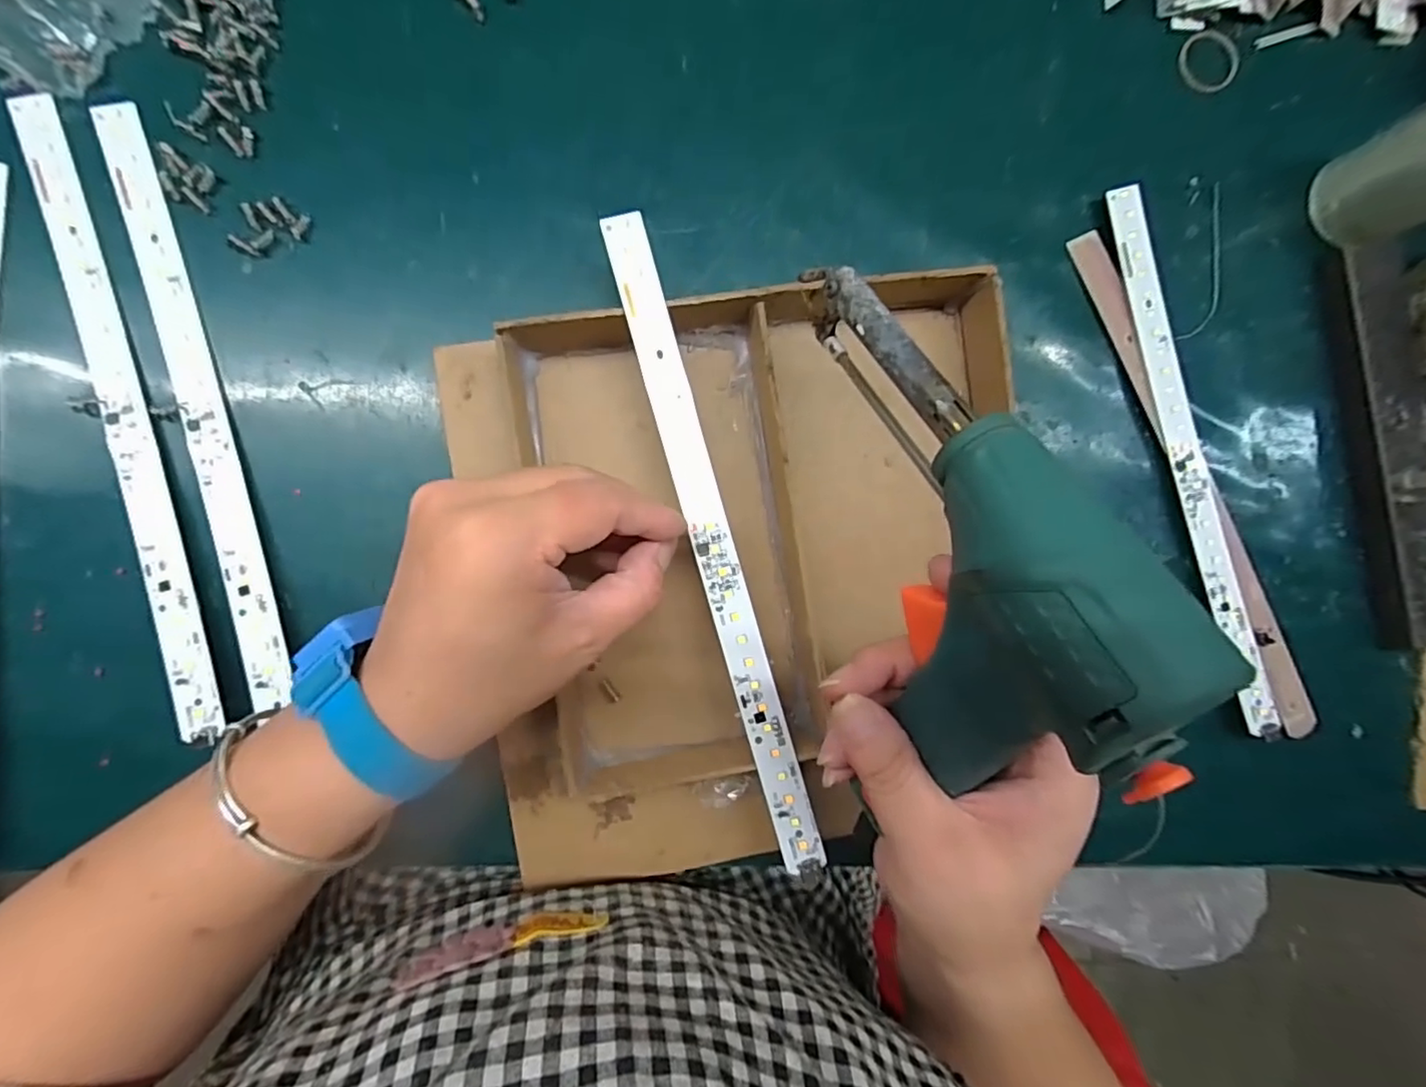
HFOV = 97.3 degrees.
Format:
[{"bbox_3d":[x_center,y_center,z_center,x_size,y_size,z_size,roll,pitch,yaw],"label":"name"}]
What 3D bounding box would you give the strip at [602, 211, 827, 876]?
[{"bbox_3d":[0.001,0.002,0.265,0.017,0.006,0.280,-16,91,-6],"label":"strip"}]

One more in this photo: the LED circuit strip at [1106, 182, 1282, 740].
[{"bbox_3d":[0.244,-0.041,0.318,0.019,0.008,0.280,-16,91,0],"label":"LED circuit strip"}]

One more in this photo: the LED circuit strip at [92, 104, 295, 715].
[{"bbox_3d":[-0.226,-0.060,0.272,0.017,0.010,0.269,-16,91,-6],"label":"LED circuit strip"}]

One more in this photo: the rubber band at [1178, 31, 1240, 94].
[{"bbox_3d":[0.260,-0.252,0.326,0.035,0.004,0.032,0,89,-6],"label":"rubber band"}]

